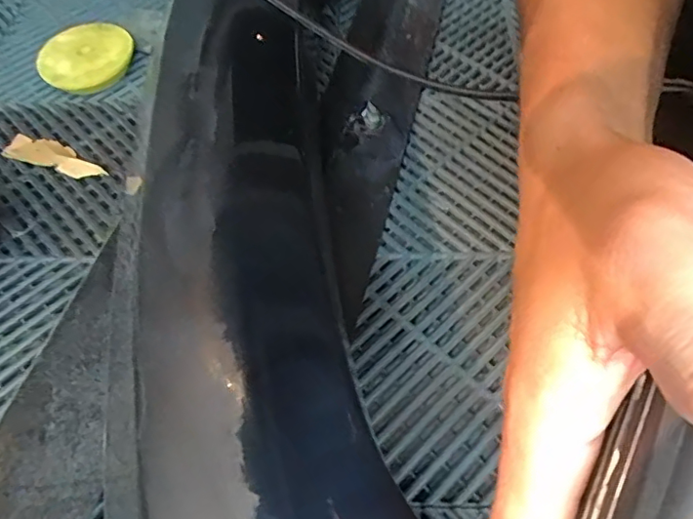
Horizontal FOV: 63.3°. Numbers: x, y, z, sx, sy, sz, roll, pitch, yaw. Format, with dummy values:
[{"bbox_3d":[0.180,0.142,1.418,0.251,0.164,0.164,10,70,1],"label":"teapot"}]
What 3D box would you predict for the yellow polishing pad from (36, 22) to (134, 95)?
[{"bbox_3d":[-0.284,-0.222,0.615,0.098,0.027,0.089,-29,61,-15],"label":"yellow polishing pad"}]

